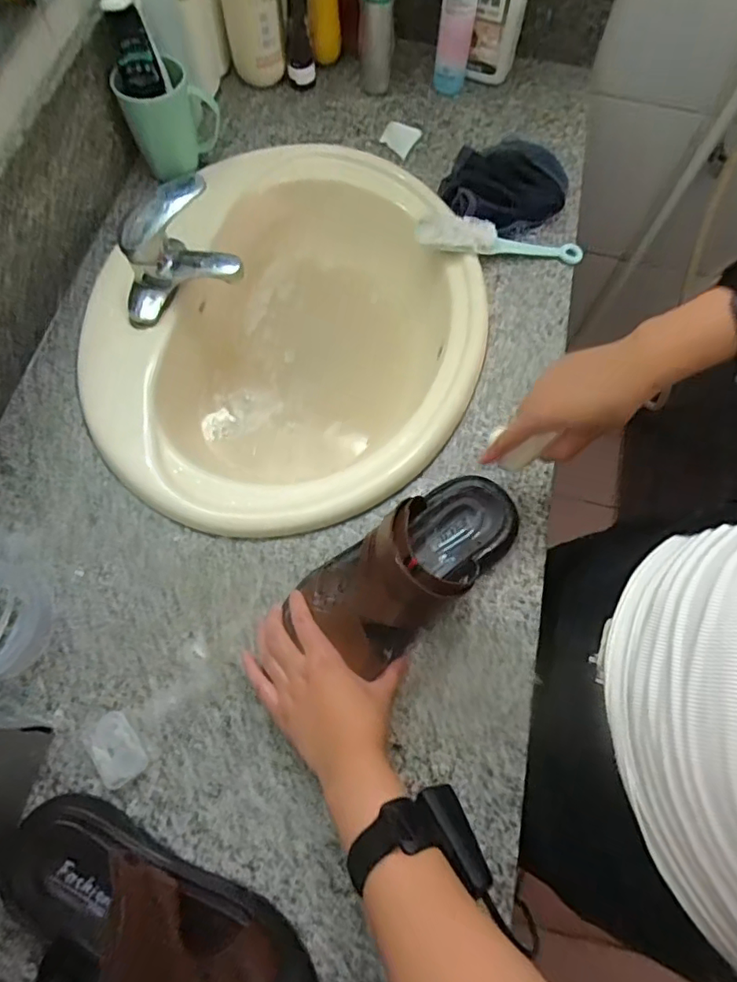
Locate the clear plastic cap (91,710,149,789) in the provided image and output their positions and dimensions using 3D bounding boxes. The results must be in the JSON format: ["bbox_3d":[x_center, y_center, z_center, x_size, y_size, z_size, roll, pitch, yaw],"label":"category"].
[{"bbox_3d":[-0.217,0.223,0.494,0.036,0.016,0.058,-26,72,-11],"label":"clear plastic cap"}]

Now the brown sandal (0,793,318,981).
[{"bbox_3d":[-0.151,0.331,0.407,0.290,0.102,0.094,25,71,7],"label":"brown sandal"}]

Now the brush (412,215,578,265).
[{"bbox_3d":[0.161,-0.305,0.689,0.207,0.040,0.045,3,69,-1],"label":"brush"}]

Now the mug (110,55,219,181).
[{"bbox_3d":[-0.242,-0.456,0.711,0.111,0.113,0.077,-15,71,-7],"label":"mug"}]

